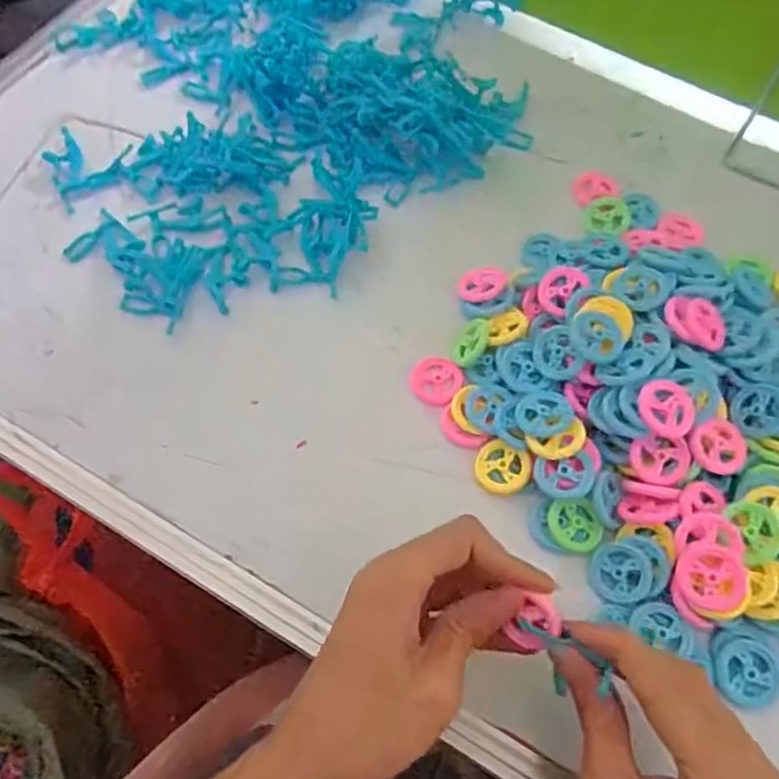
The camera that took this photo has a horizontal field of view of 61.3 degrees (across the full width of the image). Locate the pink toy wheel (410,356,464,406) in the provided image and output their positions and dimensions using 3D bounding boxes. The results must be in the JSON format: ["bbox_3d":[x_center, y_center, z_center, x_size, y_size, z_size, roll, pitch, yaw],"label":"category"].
[{"bbox_3d":[0.027,-0.006,0.382,0.029,0.004,0.031,-1,63,2],"label":"pink toy wheel"}]

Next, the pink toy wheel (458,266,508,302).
[{"bbox_3d":[0.058,-0.064,0.405,0.026,0.011,0.027,0,64,0],"label":"pink toy wheel"}]

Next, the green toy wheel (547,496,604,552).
[{"bbox_3d":[0.096,0.069,0.339,0.026,0.004,0.028,0,64,0],"label":"green toy wheel"}]

